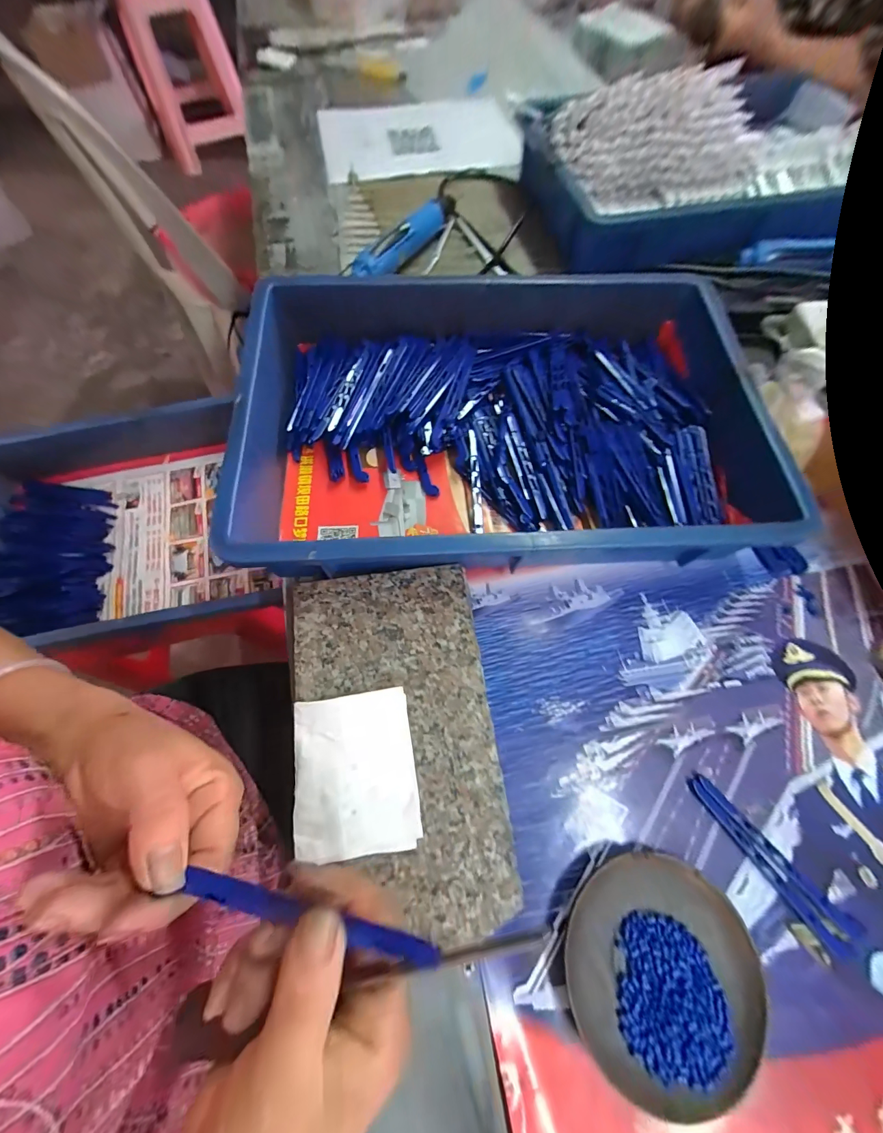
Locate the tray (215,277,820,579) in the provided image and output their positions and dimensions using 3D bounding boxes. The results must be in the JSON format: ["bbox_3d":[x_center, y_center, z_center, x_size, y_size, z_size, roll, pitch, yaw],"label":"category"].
[{"bbox_3d":[0.053,-0.130,0.355,0.411,0.083,0.286,-3,68,-2],"label":"tray"}]

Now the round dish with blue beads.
[{"bbox_3d":[0.131,0.243,0.238,0.112,0.018,0.111,0,68,0],"label":"round dish with blue beads"}]

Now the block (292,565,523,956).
[{"bbox_3d":[-0.032,0.117,0.281,0.131,0.028,0.229,-8,68,-4],"label":"block"}]

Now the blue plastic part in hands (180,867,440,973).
[{"bbox_3d":[-0.055,0.141,0.159,0.109,0.006,0.008,6,67,12],"label":"blue plastic part in hands"}]

